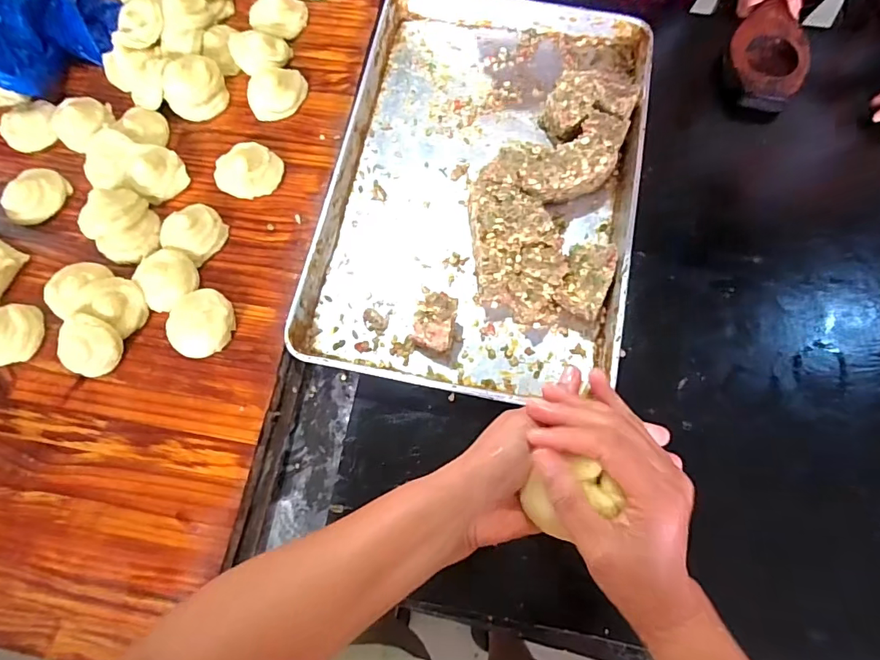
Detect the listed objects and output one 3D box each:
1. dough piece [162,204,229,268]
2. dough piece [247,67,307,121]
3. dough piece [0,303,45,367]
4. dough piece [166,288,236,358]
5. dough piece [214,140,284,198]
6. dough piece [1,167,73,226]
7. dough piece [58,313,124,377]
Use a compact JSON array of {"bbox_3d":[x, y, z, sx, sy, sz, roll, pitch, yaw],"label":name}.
[{"bbox_3d":[-0.327,-0.132,0.639,0.076,0.033,0.078,38,77,9],"label":"dough piece"},{"bbox_3d":[-0.236,-0.343,0.701,0.082,0.028,0.080,0,74,-1],"label":"dough piece"},{"bbox_3d":[-0.549,0.005,0.613,0.073,0.029,0.084,16,75,4],"label":"dough piece"},{"bbox_3d":[-0.295,-0.007,0.601,0.071,0.034,0.080,42,78,10],"label":"dough piece"},{"bbox_3d":[-0.265,-0.223,0.666,0.086,0.033,0.082,0,74,-1],"label":"dough piece"},{"bbox_3d":[-0.562,-0.185,0.676,0.062,0.033,0.084,34,76,8],"label":"dough piece"},{"bbox_3d":[-0.433,0.019,0.595,0.074,0.039,0.068,20,75,5],"label":"dough piece"}]

